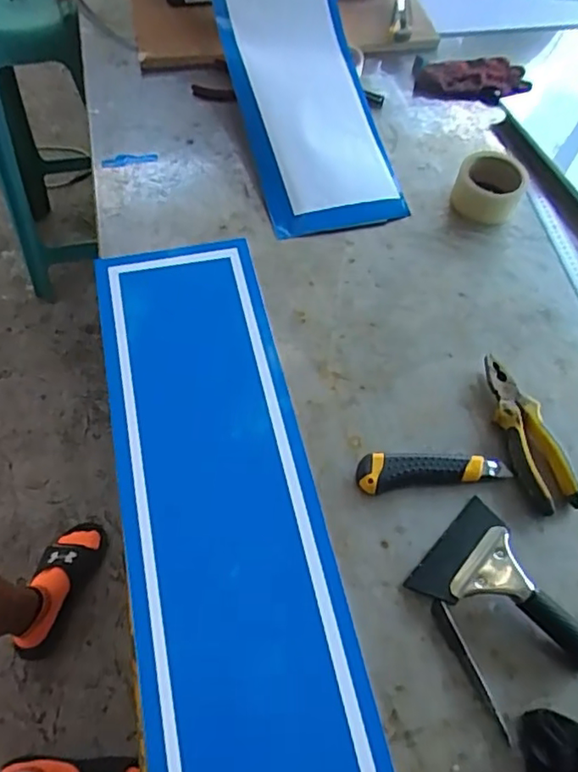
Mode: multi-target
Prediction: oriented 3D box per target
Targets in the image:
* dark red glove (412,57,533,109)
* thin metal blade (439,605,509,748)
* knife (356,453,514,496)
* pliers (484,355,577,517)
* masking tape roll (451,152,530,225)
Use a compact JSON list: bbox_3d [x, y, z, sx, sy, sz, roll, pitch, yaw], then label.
[{"bbox_3d":[0.310,-0.525,1.005,0.193,0.031,0.107,3,60,-1],"label":"dark red glove"},{"bbox_3d":[0.174,0.262,0.548,0.009,0.006,0.125,-18,63,-12],"label":"thin metal blade"},{"bbox_3d":[0.155,0.092,0.638,0.160,0.024,0.041,-1,60,-3],"label":"knife"},{"bbox_3d":[0.263,0.050,0.664,0.056,0.028,0.188,-10,61,-8],"label":"pliers"},{"bbox_3d":[0.289,-0.286,0.849,0.092,0.060,0.092,1,60,-2],"label":"masking tape roll"}]

